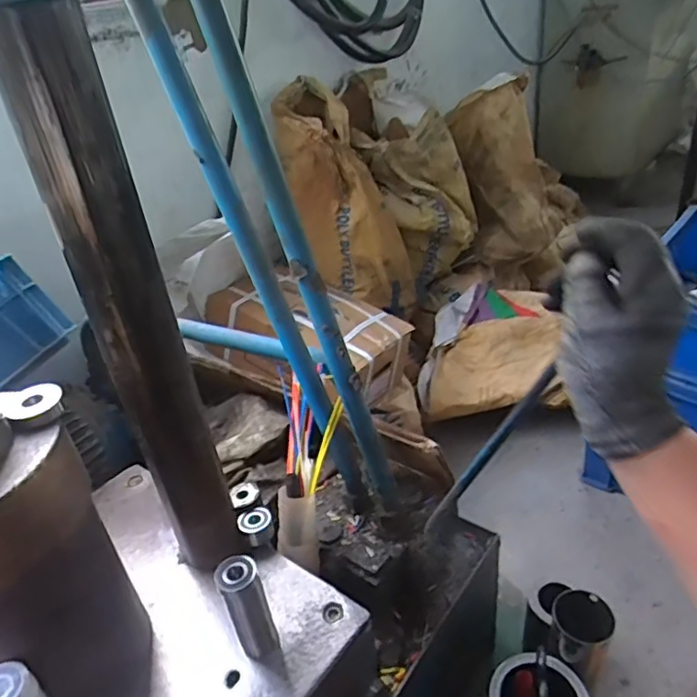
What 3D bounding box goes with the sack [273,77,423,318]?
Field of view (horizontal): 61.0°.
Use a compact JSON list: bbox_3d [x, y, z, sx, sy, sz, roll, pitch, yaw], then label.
[{"bbox_3d":[-0.007,-0.328,1.376,0.205,0.581,0.155,-35,15,-36],"label":"sack"}]

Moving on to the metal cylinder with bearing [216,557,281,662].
[{"bbox_3d":[-0.087,0.230,0.522,0.034,0.104,0.032,-18,34,-16],"label":"metal cylinder with bearing"}]

